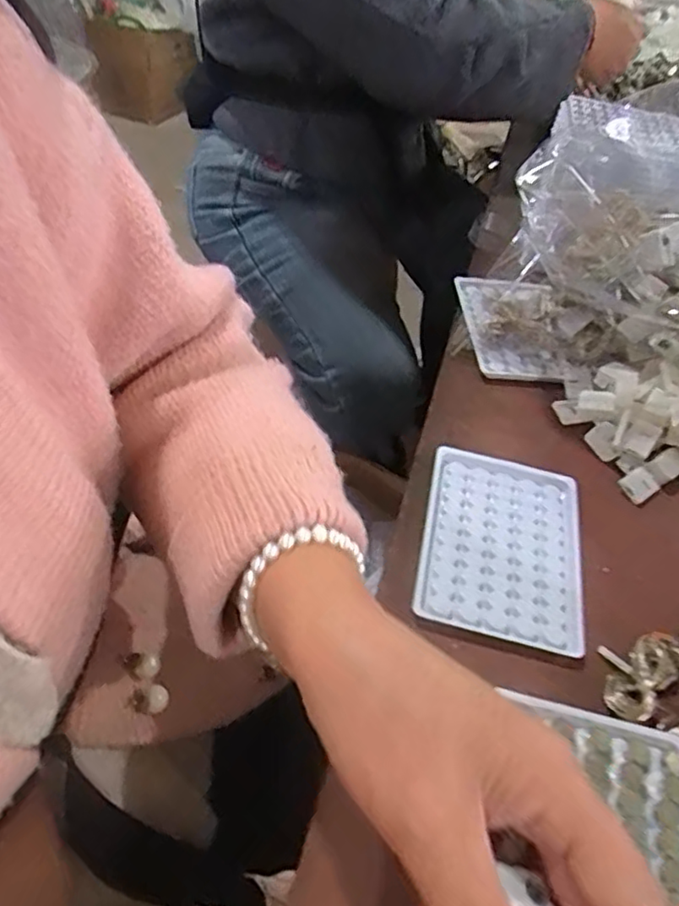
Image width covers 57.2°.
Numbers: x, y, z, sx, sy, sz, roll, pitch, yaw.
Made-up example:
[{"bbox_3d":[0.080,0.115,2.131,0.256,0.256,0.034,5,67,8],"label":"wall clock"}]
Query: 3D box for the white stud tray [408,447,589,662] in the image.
[{"bbox_3d":[0.100,0.054,0.382,0.097,0.009,0.129,12,46,6],"label":"white stud tray"}]

